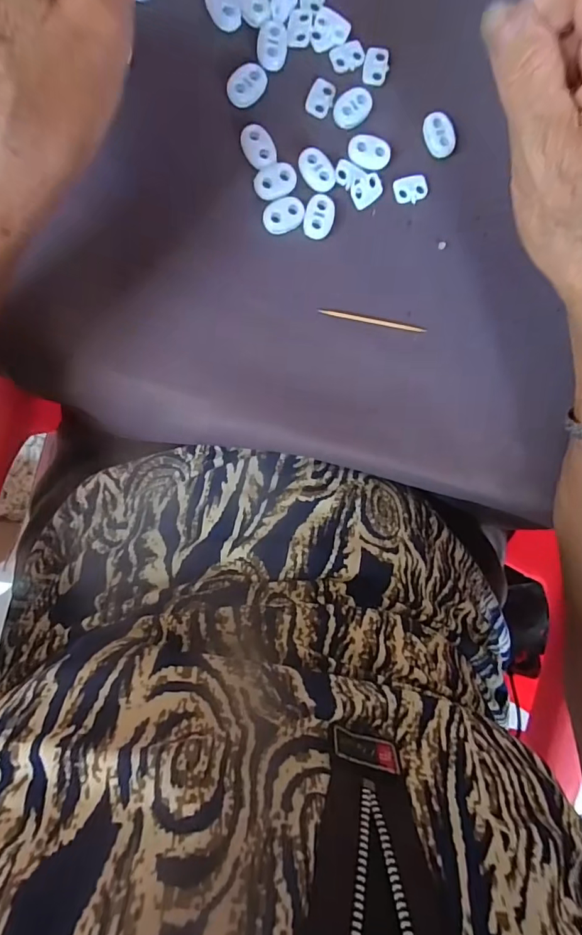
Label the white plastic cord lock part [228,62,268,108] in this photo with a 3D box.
[{"bbox_3d":[-0.022,-0.194,0.237,0.016,0.004,0.024,40,87,-9],"label":"white plastic cord lock part"}]

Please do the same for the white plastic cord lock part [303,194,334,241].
[{"bbox_3d":[0.015,-0.132,0.246,0.015,0.004,0.022,14,91,-9],"label":"white plastic cord lock part"}]

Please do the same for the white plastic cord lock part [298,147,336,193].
[{"bbox_3d":[0.014,-0.156,0.244,0.017,0.004,0.023,-33,97,-6],"label":"white plastic cord lock part"}]

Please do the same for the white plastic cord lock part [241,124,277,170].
[{"bbox_3d":[-0.016,-0.164,0.238,0.017,0.004,0.021,-32,97,-6],"label":"white plastic cord lock part"}]

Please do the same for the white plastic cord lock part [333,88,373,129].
[{"bbox_3d":[0.033,-0.190,0.247,0.016,0.004,0.022,41,87,-8],"label":"white plastic cord lock part"}]

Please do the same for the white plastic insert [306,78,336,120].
[{"bbox_3d":[0.016,-0.194,0.246,0.012,0.004,0.020,22,90,-9],"label":"white plastic insert"}]

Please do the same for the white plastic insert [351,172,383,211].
[{"bbox_3d":[0.041,-0.148,0.250,0.019,0.004,0.013,-41,98,-5],"label":"white plastic insert"}]

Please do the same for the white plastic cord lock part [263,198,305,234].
[{"bbox_3d":[-0.004,-0.131,0.244,0.023,0.004,0.016,-28,97,-6],"label":"white plastic cord lock part"}]

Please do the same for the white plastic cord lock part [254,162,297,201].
[{"bbox_3d":[-0.008,-0.147,0.241,0.023,0.004,0.016,-29,97,-6],"label":"white plastic cord lock part"}]

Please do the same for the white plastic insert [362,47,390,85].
[{"bbox_3d":[0.046,-0.213,0.250,0.013,0.004,0.018,6,92,-9],"label":"white plastic insert"}]

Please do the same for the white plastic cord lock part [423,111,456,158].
[{"bbox_3d":[0.080,-0.180,0.253,0.016,0.004,0.022,-32,97,-6],"label":"white plastic cord lock part"}]

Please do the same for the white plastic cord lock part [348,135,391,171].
[{"bbox_3d":[0.042,-0.166,0.249,0.022,0.004,0.016,14,91,-9],"label":"white plastic cord lock part"}]

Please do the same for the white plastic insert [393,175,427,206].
[{"bbox_3d":[0.066,-0.152,0.255,0.018,0.004,0.014,-16,95,-7],"label":"white plastic insert"}]

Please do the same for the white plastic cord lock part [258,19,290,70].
[{"bbox_3d":[-0.009,-0.215,0.239,0.015,0.004,0.024,10,92,-9],"label":"white plastic cord lock part"}]

